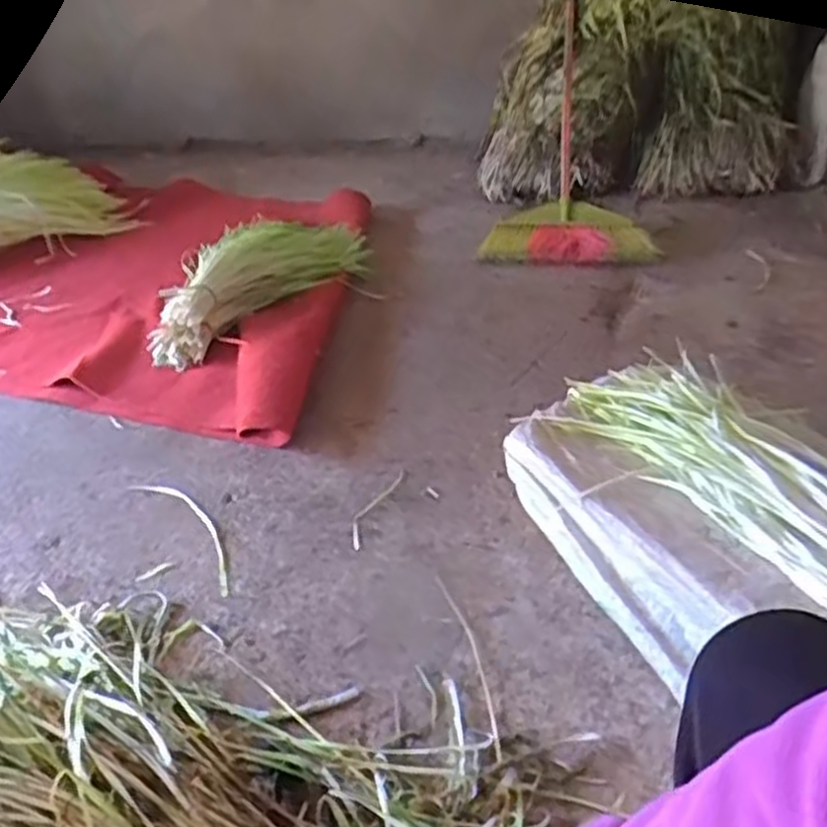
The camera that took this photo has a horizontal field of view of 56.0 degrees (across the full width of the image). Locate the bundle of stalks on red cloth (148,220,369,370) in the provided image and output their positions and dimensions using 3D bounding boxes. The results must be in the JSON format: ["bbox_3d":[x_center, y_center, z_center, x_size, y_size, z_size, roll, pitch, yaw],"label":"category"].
[{"bbox_3d":[-0.327,-0.313,1.682,0.212,0.169,0.619,23,42,32],"label":"bundle of stalks on red cloth"}]

